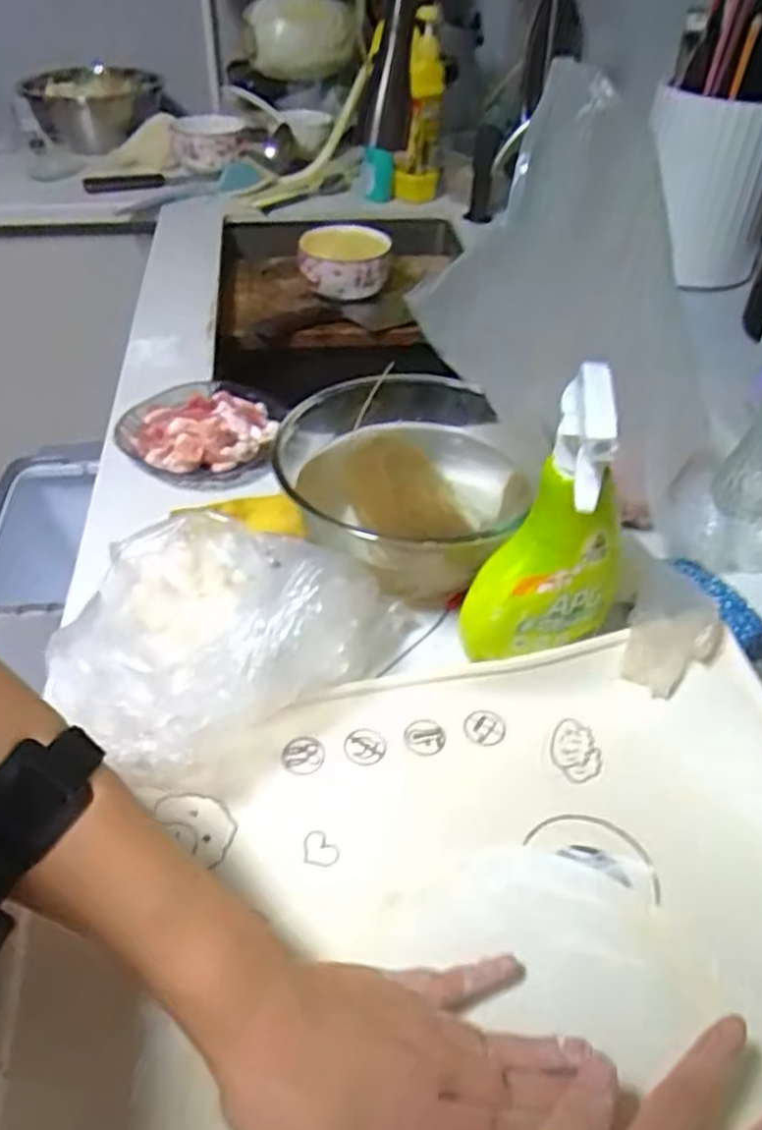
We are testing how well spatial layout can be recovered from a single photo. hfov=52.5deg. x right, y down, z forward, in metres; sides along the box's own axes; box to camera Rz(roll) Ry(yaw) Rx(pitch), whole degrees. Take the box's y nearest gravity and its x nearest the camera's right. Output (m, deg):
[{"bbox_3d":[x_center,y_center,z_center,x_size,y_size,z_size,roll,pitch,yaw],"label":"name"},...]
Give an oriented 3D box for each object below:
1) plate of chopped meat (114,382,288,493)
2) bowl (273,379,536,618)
[{"bbox_3d":[-0.159,-0.123,0.697,0.139,0.042,0.120,12,45,14],"label":"plate of chopped meat"},{"bbox_3d":[0.020,-0.055,0.582,0.163,0.091,0.193,11,43,9],"label":"bowl"}]

